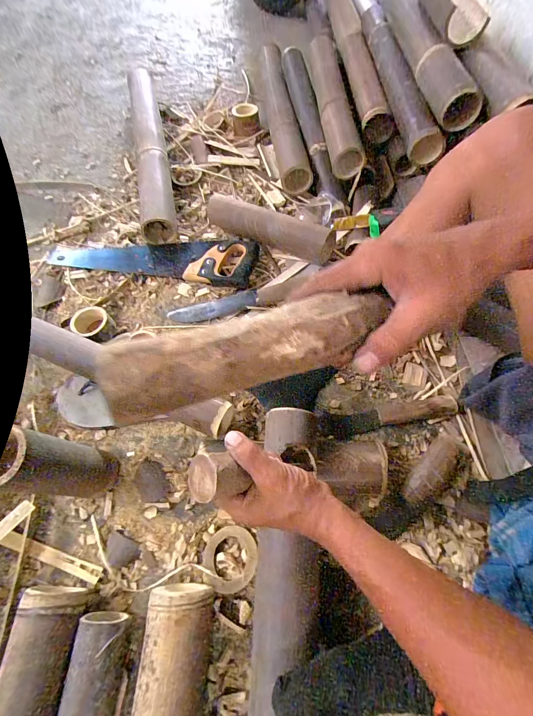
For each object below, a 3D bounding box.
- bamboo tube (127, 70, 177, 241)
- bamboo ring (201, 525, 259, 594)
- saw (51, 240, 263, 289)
[{"bbox_3d":[-0.295,-0.525,0.808,0.076,0.090,0.576,-11,63,-4],"label":"bamboo tube"},{"bbox_3d":[-0.052,0.286,0.464,0.074,0.014,0.079,0,63,1],"label":"bamboo ring"},{"bbox_3d":[-0.248,-0.232,0.709,0.446,0.029,0.117,8,63,5],"label":"saw"}]

